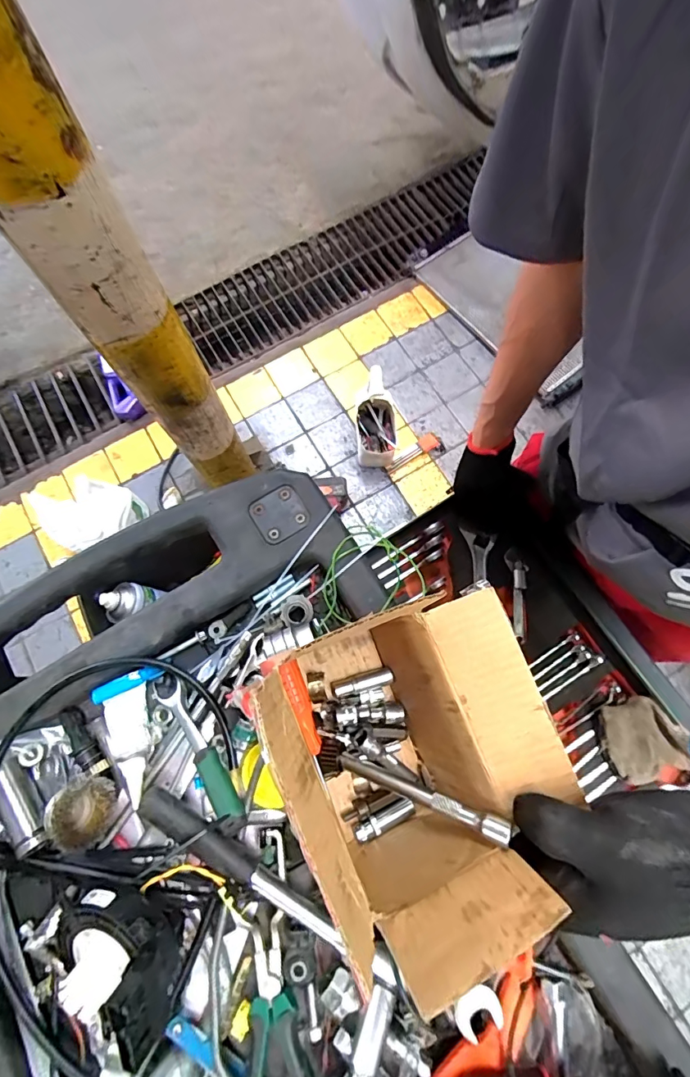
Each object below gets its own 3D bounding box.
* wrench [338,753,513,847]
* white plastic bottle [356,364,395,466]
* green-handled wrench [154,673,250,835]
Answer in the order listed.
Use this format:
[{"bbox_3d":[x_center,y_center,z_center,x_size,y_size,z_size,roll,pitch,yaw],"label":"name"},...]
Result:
[{"bbox_3d":[0.051,0.179,0.321,0.124,0.009,0.012,8,74,32],"label":"wrench"},{"bbox_3d":[0.100,-0.365,1.376,0.123,0.251,0.214,4,76,1],"label":"white plastic bottle"},{"bbox_3d":[-0.124,0.177,0.387,0.025,0.017,0.143,-37,61,-9],"label":"green-handled wrench"}]

